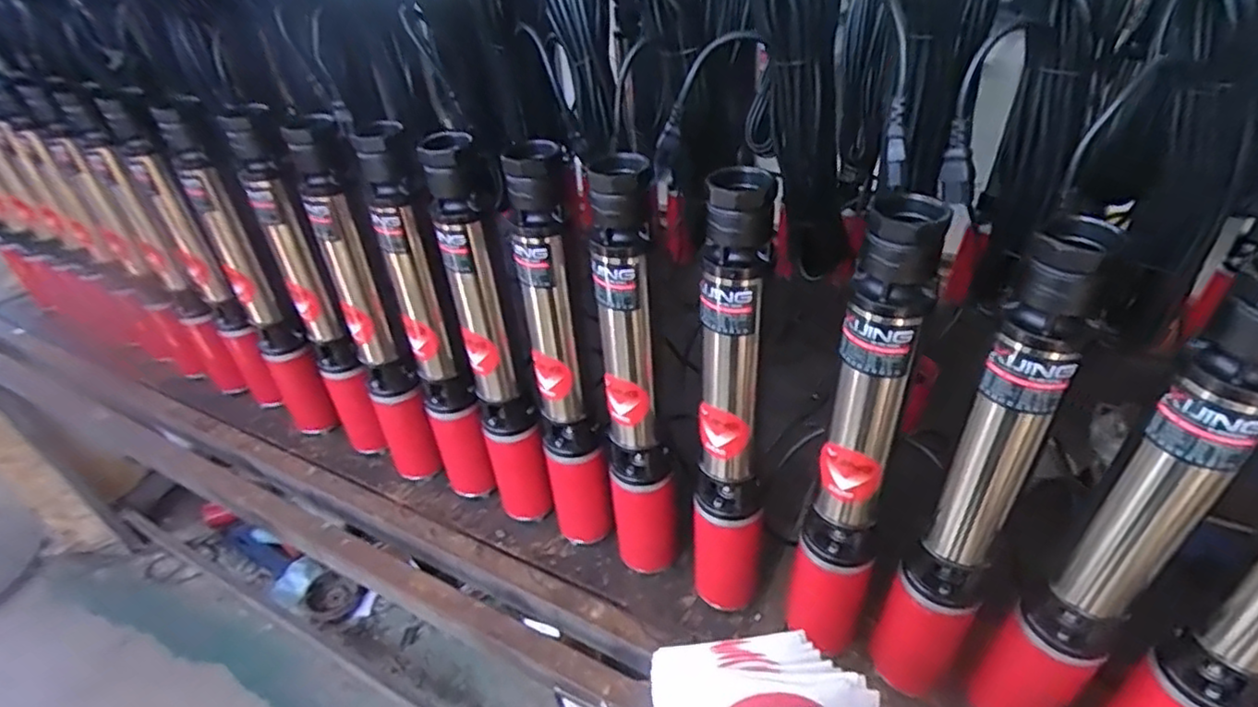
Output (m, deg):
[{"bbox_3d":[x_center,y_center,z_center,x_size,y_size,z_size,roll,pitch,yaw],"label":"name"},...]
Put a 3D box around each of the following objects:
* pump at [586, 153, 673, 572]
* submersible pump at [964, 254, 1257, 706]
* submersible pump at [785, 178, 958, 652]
[{"bbox_3d":[0.001,0.050,0.706,0.077,0.510,0.068,-8,38,-3],"label":"pump"},{"bbox_3d":[0.381,0.159,0.527,0.072,0.508,0.078,-28,44,-26],"label":"submersible pump"},{"bbox_3d":[0.202,0.108,0.612,0.081,0.507,0.068,11,41,20],"label":"submersible pump"}]

